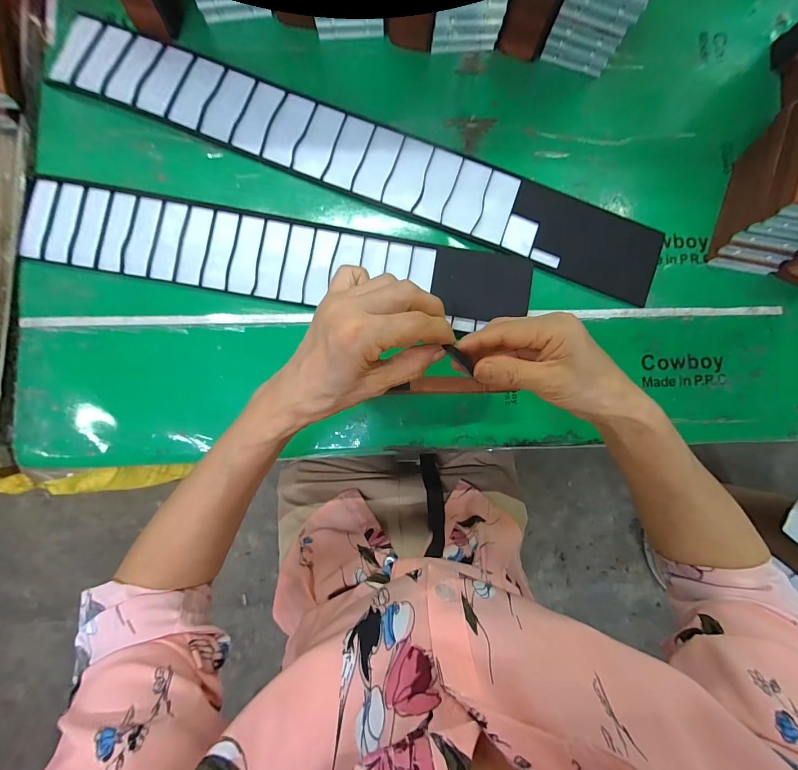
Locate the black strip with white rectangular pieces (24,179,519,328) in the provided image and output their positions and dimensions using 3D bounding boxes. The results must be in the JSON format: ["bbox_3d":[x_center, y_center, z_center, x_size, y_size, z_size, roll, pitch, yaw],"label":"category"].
[{"bbox_3d":[-0.131,-0.142,0.385,0.555,0.006,0.095,9,85,-2],"label":"black strip with white rectangular pieces"}]

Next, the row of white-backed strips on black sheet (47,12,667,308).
[{"bbox_3d":[-0.037,-0.268,0.400,0.723,0.008,0.097,20,85,-2],"label":"row of white-backed strips on black sheet"}]

